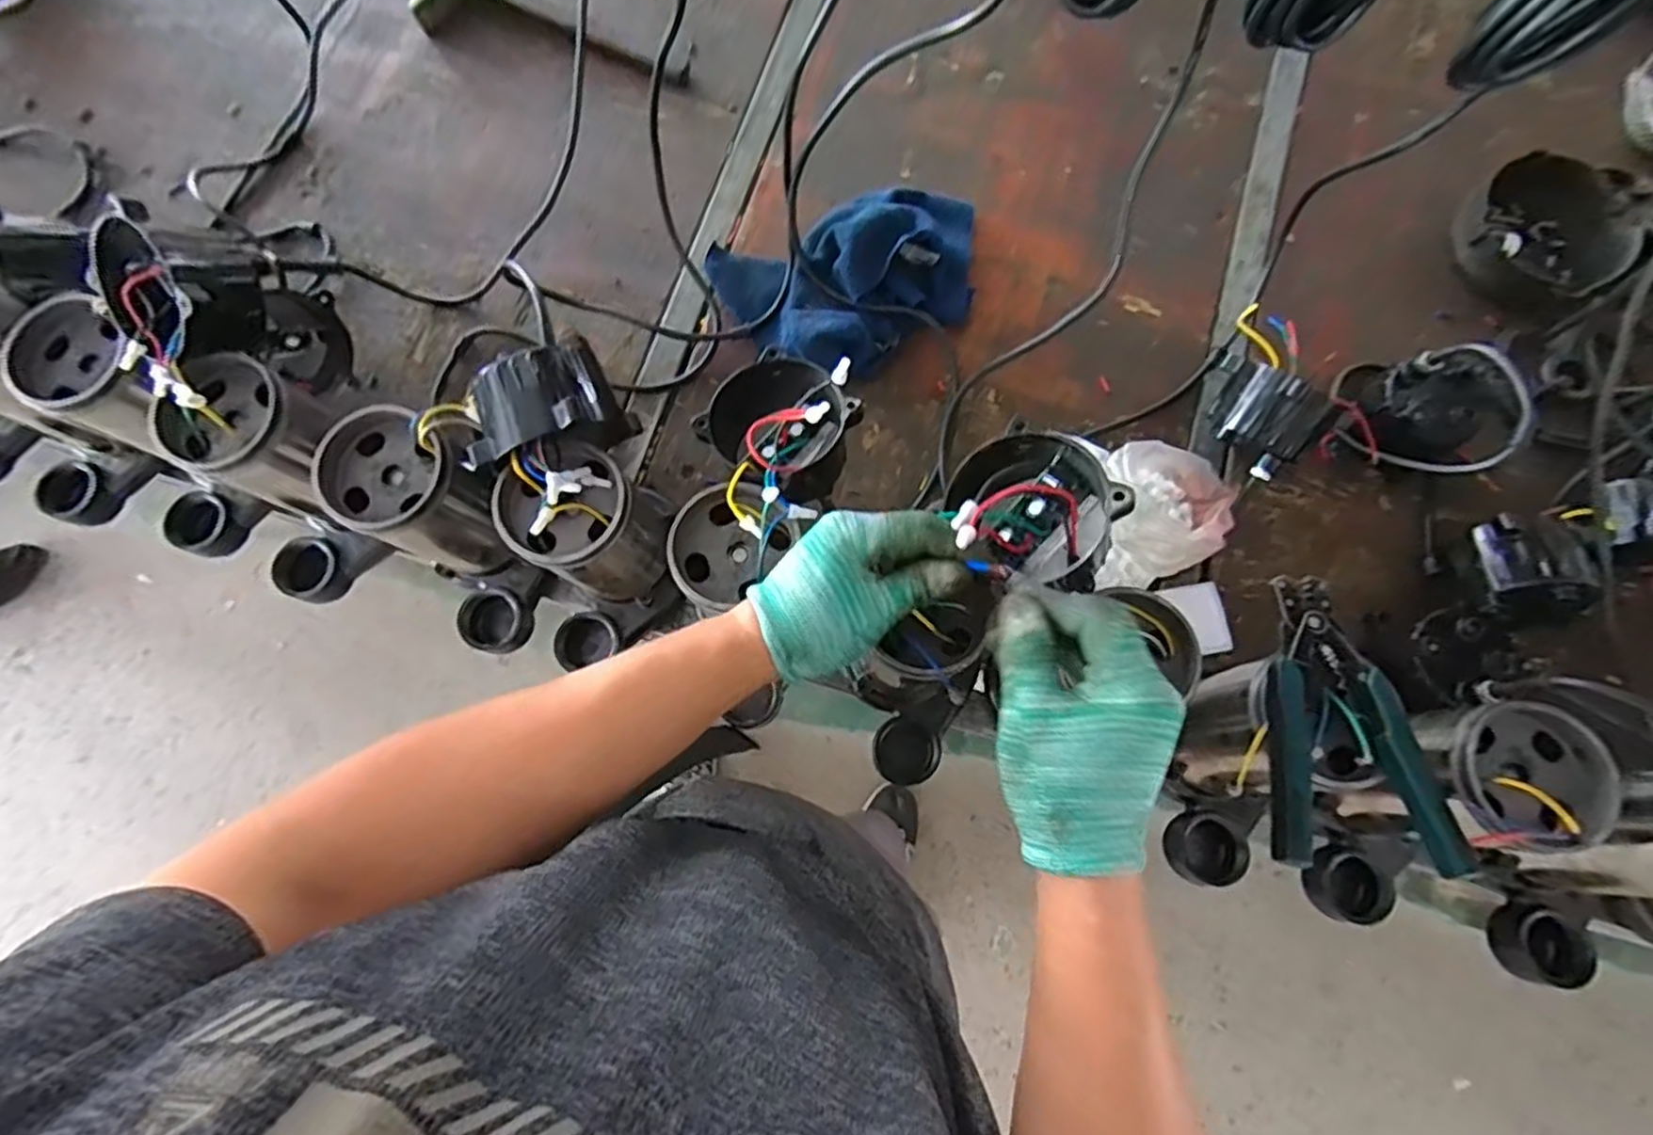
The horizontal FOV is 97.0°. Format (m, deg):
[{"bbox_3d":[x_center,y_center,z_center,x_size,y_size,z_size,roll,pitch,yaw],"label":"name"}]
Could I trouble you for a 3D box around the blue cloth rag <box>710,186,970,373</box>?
[{"bbox_3d":[0.029,-0.279,0.705,0.261,0.061,0.176,-17,77,-2],"label":"blue cloth rag"}]

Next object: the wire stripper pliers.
[{"bbox_3d":[0.324,0.097,0.447,0.105,0.015,0.181,16,64,2],"label":"wire stripper pliers"}]

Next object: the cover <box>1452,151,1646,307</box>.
[{"bbox_3d":[0.688,-0.323,0.703,0.143,0.045,0.139,43,82,10],"label":"cover"}]

